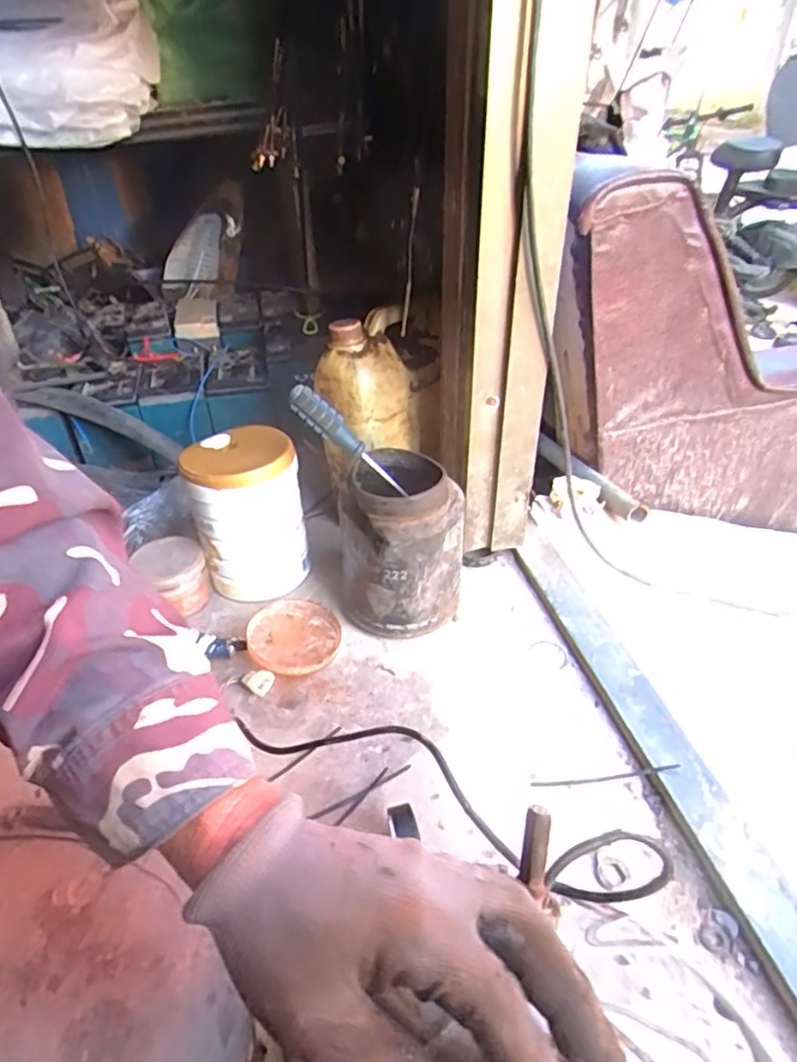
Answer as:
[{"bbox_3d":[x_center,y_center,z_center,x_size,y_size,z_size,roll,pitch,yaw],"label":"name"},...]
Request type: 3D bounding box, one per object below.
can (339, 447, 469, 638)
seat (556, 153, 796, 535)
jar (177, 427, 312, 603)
[{"bbox_3d":[0.002,0.014,0.681,0.131,0.169,0.138,0,37,3],"label":"can"},{"bbox_3d":[0.551,-0.215,0.990,0.864,0.414,0.120,22,29,-25],"label":"seat"},{"bbox_3d":[-0.177,-0.019,0.738,0.121,0.171,0.108,-12,38,-13],"label":"jar"}]

